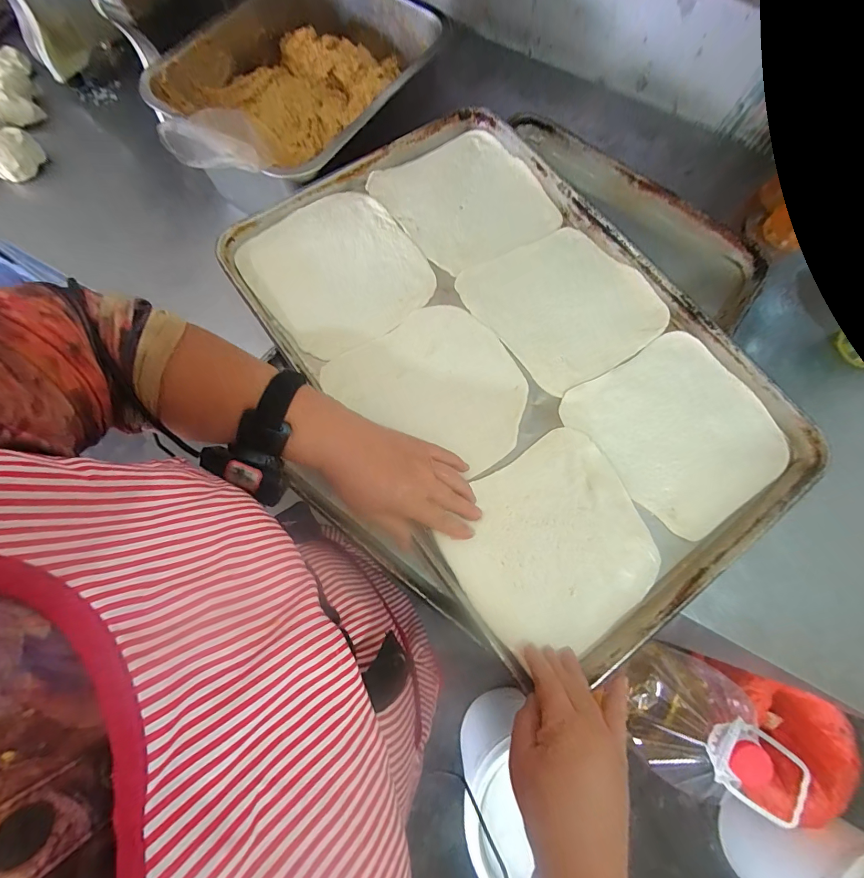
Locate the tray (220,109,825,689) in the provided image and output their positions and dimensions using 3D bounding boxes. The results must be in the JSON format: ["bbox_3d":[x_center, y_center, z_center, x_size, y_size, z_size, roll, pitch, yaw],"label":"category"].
[{"bbox_3d":[0.082,-0.102,0.436,0.395,0.027,0.597,-36,78,-10],"label":"tray"}]

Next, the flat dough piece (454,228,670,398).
[{"bbox_3d":[0.156,-0.162,0.466,0.185,0.008,0.194,-37,78,-10],"label":"flat dough piece"}]

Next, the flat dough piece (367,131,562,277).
[{"bbox_3d":[0.044,-0.310,0.508,0.187,0.013,0.190,-30,77,-9],"label":"flat dough piece"}]

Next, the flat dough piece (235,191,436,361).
[{"bbox_3d":[-0.110,-0.202,0.468,0.186,0.007,0.196,-38,79,-10],"label":"flat dough piece"}]

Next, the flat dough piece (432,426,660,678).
[{"bbox_3d":[0.121,0.105,0.388,0.190,0.012,0.181,-32,78,-9],"label":"flat dough piece"}]

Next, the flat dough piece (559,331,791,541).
[{"bbox_3d":[0.269,-0.010,0.422,0.183,0.004,0.192,-33,78,-9],"label":"flat dough piece"}]

